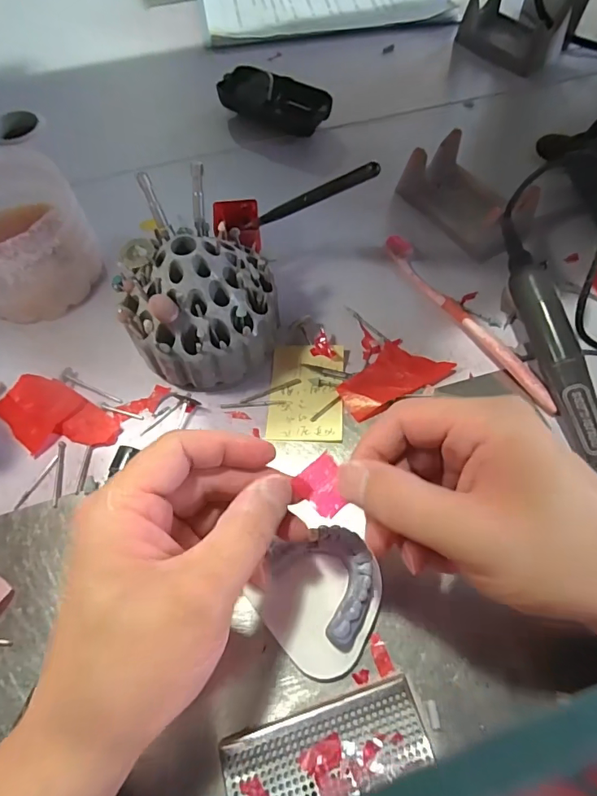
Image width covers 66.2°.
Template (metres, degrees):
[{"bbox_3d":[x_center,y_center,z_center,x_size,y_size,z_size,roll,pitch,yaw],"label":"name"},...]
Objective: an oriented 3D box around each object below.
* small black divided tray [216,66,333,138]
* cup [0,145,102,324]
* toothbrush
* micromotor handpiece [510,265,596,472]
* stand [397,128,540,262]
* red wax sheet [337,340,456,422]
[{"bbox_3d":[-0.023,-0.288,0.450,0.110,0.030,0.051,26,66,13],"label":"small black divided tray"},{"bbox_3d":[-0.210,-0.119,0.341,0.103,0.074,0.095,0,63,0],"label":"cup"},{"bbox_3d":[0.125,-0.060,0.343,0.016,0.014,0.178,-29,67,-14],"label":"toothbrush"},{"bbox_3d":[0.178,-0.022,0.312,0.025,0.033,0.150,-8,63,-4],"label":"micromotor handpiece"},{"bbox_3d":[0.141,-0.167,0.379,0.061,0.039,0.107,-34,68,-15],"label":"stand"},{"bbox_3d":[0.064,-0.017,0.325,0.080,0.004,0.040,-27,65,-16],"label":"red wax sheet"}]

